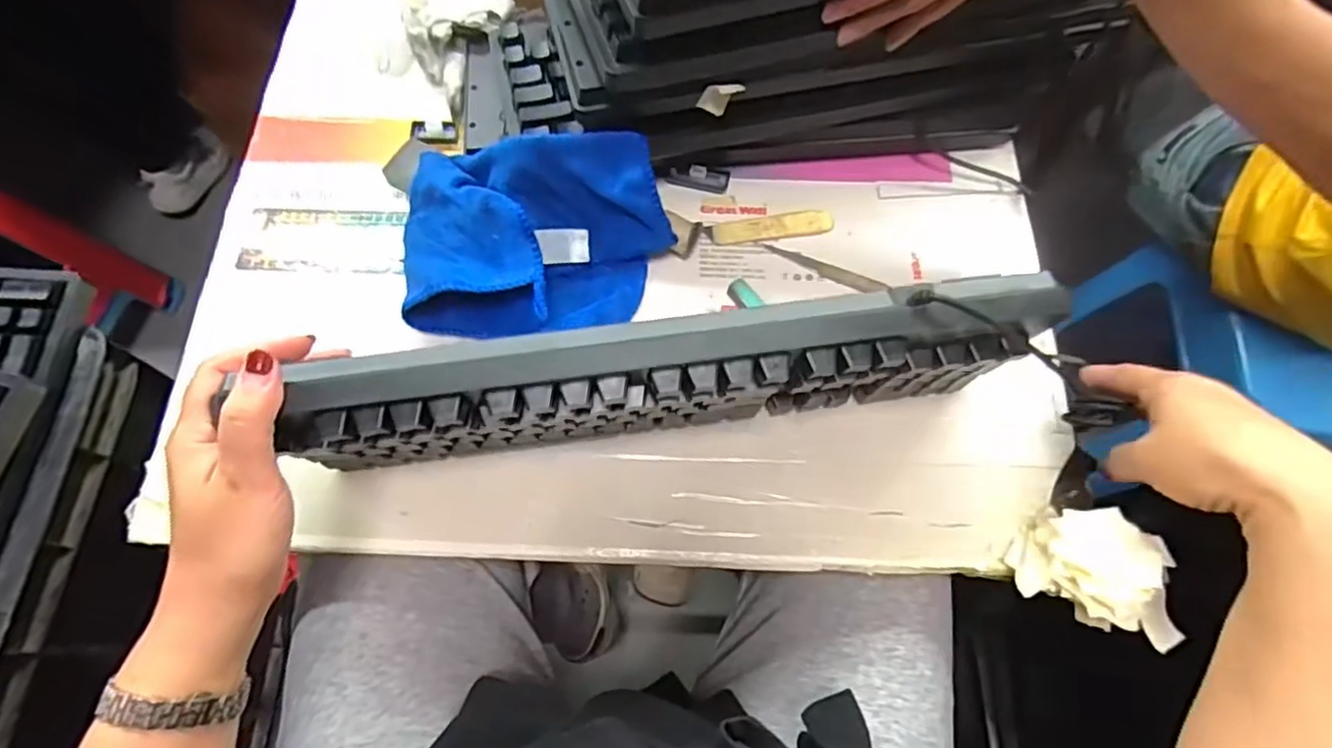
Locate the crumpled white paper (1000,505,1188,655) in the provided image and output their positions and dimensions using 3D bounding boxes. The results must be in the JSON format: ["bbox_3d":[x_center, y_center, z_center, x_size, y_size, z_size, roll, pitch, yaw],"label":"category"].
[{"bbox_3d":[0.261,0.119,0.399,0.081,0.057,0.072,17,69,5],"label":"crumpled white paper"}]

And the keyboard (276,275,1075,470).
[{"bbox_3d":[0.006,0.015,0.388,0.412,0.146,0.044,-9,69,-2],"label":"keyboard"}]

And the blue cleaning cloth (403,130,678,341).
[{"bbox_3d":[-0.098,-0.099,0.469,0.192,0.077,0.135,5,69,1],"label":"blue cleaning cloth"}]

